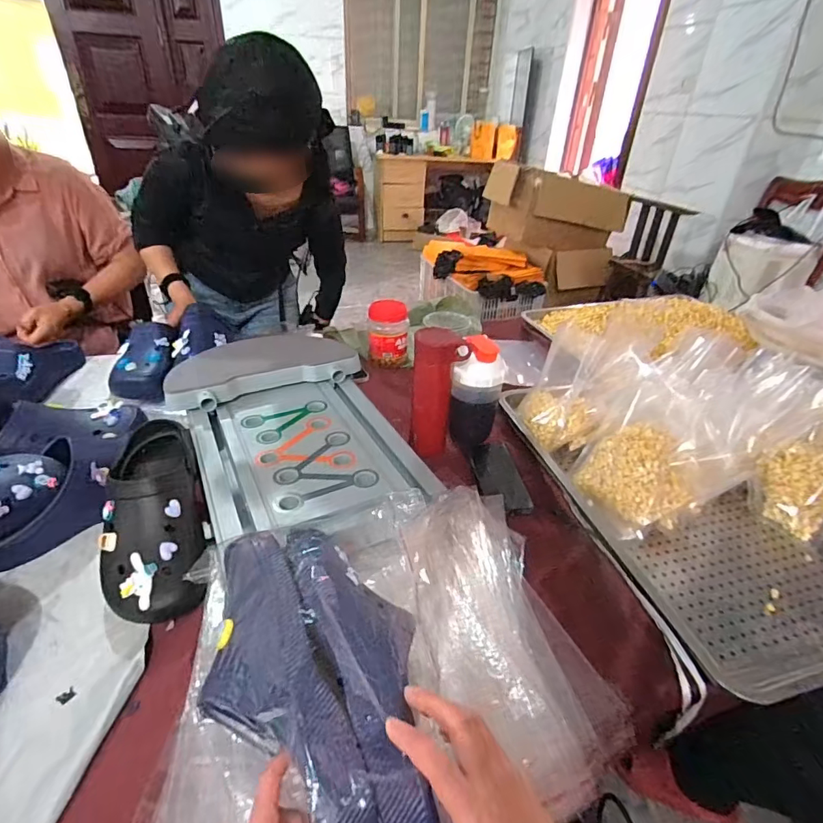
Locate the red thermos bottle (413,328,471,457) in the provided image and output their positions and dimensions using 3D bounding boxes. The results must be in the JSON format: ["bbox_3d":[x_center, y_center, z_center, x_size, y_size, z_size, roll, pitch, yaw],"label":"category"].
[{"bbox_3d":[0.042,-0.027,0.756,0.083,0.203,0.055,4,34,0],"label":"red thermos bottle"}]

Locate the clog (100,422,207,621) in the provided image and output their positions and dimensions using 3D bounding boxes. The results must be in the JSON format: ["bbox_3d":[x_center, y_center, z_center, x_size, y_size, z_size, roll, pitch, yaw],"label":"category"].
[{"bbox_3d":[-0.335,0.114,0.599,0.116,0.086,0.294,-10,48,-20],"label":"clog"}]

